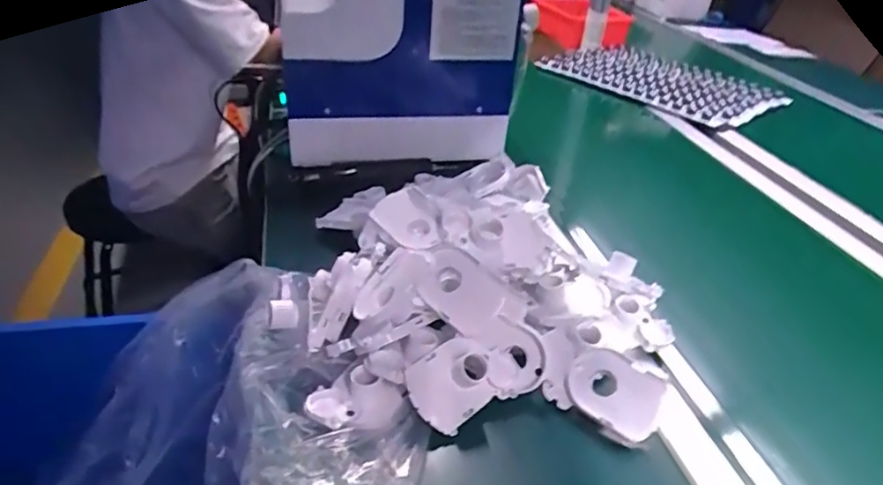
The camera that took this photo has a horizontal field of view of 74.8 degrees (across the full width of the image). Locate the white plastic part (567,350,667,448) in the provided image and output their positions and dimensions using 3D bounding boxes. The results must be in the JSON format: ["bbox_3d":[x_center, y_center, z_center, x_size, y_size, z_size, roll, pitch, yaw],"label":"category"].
[{"bbox_3d":[0.159,0.139,0.533,0.086,0.021,0.063,34,76,22],"label":"white plastic part"}]

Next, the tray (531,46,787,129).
[{"bbox_3d":[0.497,-0.374,1.318,0.464,0.019,0.314,29,41,32],"label":"tray"}]

